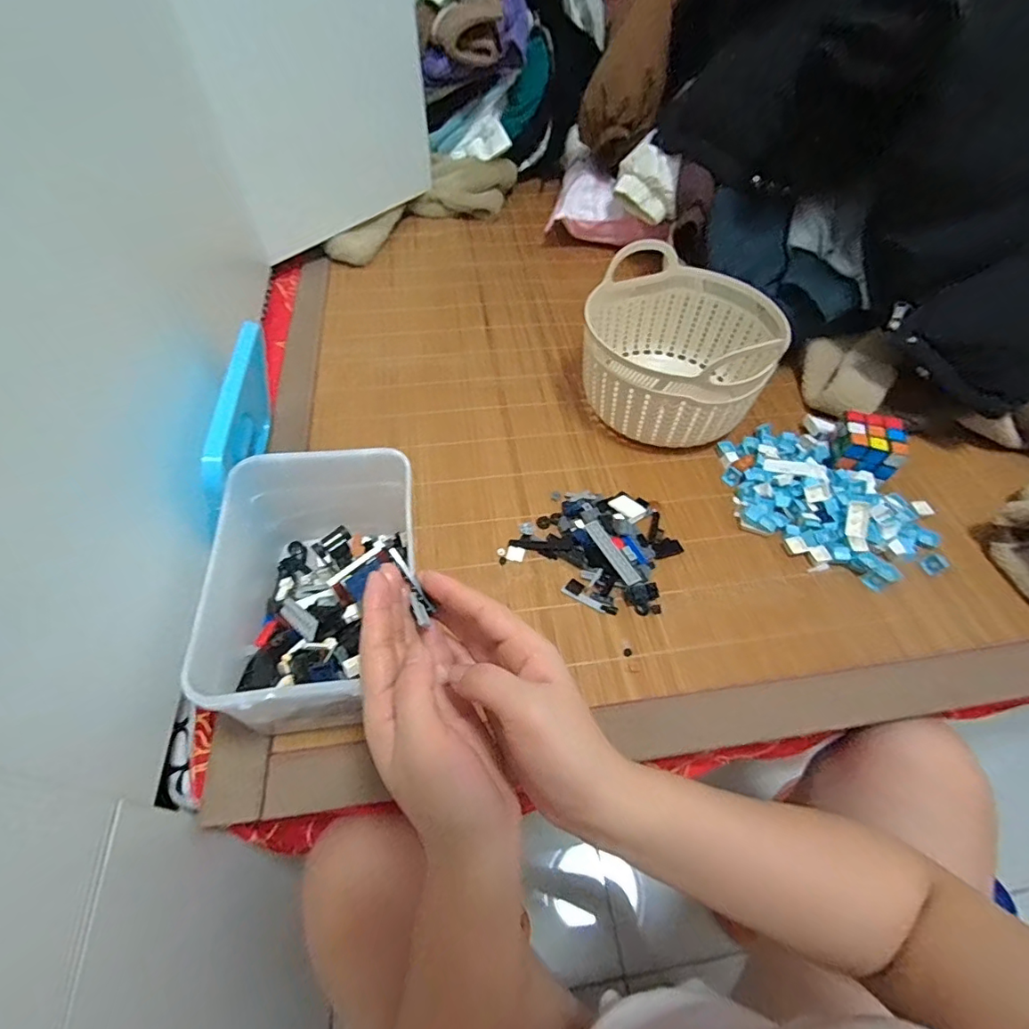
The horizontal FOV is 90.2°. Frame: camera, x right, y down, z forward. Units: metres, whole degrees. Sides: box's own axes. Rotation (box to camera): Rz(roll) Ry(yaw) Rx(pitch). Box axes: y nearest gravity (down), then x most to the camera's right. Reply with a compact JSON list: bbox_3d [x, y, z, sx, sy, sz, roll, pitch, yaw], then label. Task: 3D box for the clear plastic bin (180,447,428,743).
[{"bbox_3d":[-0.154,0.062,0.432,0.148,0.122,0.216,-7,55,-6],"label":"clear plastic bin"}]

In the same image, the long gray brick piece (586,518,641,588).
[{"bbox_3d":[0.098,0.038,0.519,0.017,0.007,0.078,-24,58,-17],"label":"long gray brick piece"}]

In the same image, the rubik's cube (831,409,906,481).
[{"bbox_3d":[0.398,-0.073,0.582,0.063,0.060,0.064,18,56,12],"label":"rubik's cube"}]

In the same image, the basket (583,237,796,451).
[{"bbox_3d":[0.194,-0.192,0.621,0.197,0.134,0.216,19,56,13],"label":"basket"}]

